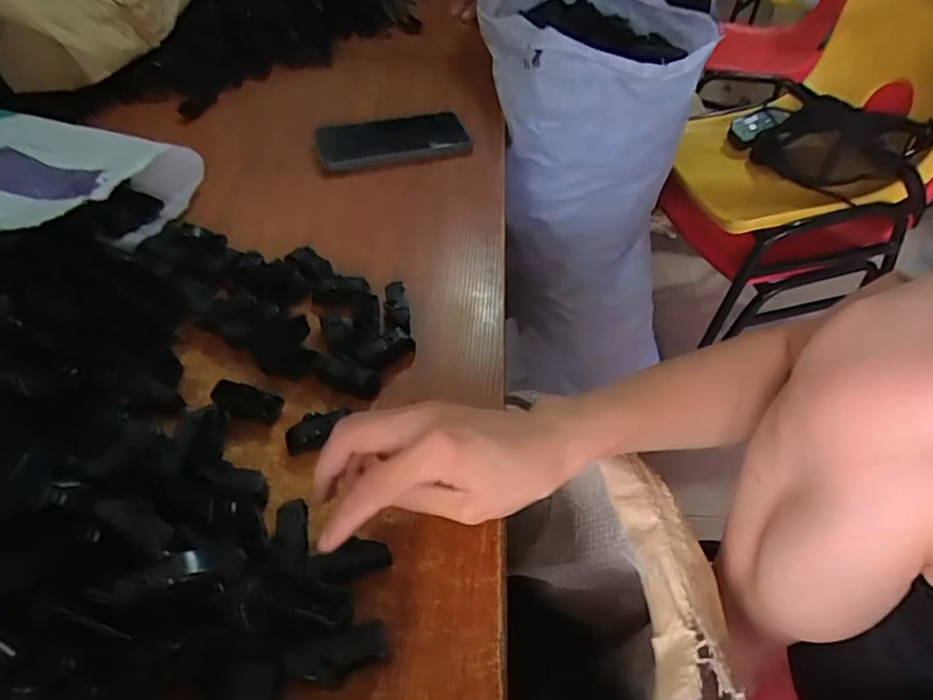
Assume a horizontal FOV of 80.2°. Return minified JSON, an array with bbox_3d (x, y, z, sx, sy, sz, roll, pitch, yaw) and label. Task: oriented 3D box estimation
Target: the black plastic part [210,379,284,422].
[{"bbox_3d":[-0.150,0.036,0.379,0.045,0.014,0.017,18,50,-8],"label":"black plastic part"}]

